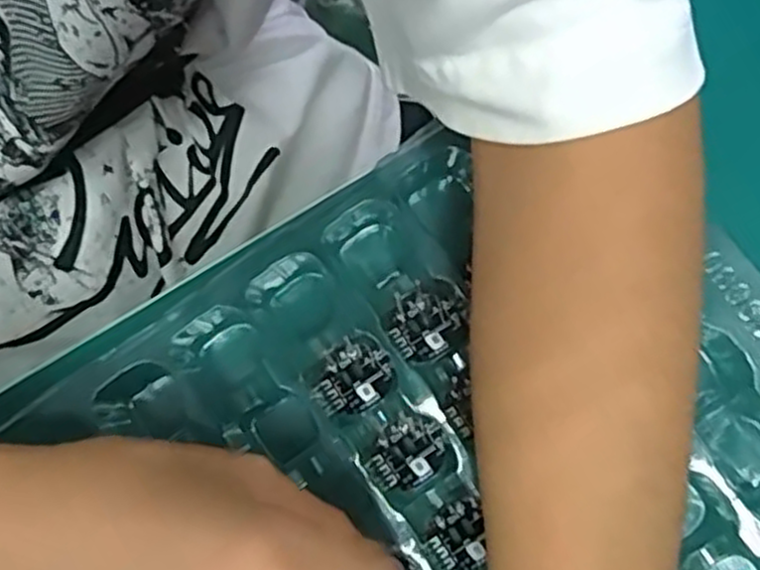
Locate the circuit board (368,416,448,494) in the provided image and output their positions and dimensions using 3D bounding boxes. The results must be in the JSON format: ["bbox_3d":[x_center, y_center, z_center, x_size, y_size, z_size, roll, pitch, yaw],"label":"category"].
[{"bbox_3d":[0.010,0.058,0.261,0.027,0.004,0.022,-33,83,-2],"label":"circuit board"}]

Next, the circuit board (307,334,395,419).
[{"bbox_3d":[-0.010,0.032,0.266,0.028,0.005,0.023,-34,83,-2],"label":"circuit board"}]

